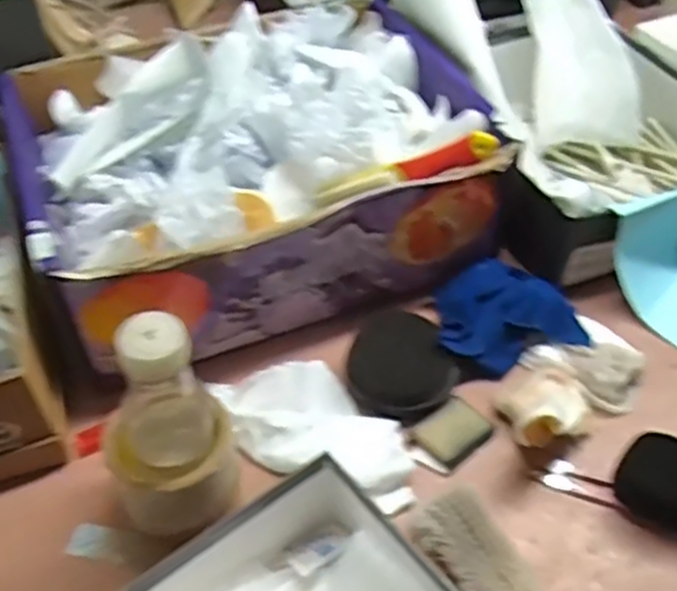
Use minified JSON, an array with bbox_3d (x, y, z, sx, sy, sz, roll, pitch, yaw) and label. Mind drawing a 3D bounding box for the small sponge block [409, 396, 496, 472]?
[{"bbox_3d":[0.092,0.108,0.627,0.061,0.011,0.047,-30,54,-25],"label":"small sponge block"}]

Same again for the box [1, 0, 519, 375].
[{"bbox_3d":[-0.082,-0.126,0.733,0.391,0.153,0.307,-16,49,-15],"label":"box"}]

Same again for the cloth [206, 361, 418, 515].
[{"bbox_3d":[-0.016,0.108,0.620,0.100,0.030,0.173,-35,56,-28],"label":"cloth"}]

